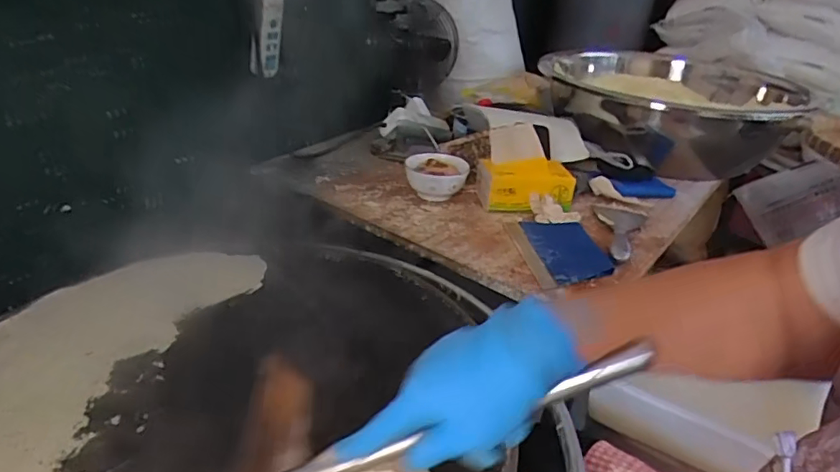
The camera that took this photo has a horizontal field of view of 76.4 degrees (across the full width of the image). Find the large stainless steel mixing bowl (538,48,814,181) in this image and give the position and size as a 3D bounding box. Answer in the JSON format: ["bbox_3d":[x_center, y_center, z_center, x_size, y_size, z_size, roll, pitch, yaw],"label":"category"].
[{"bbox_3d":[0.551,-0.296,1.244,0.523,0.173,0.462,14,31,17],"label":"large stainless steel mixing bowl"}]

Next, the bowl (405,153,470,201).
[{"bbox_3d":[0.030,-0.110,1.011,0.117,0.061,0.122,3,29,-2],"label":"bowl"}]

